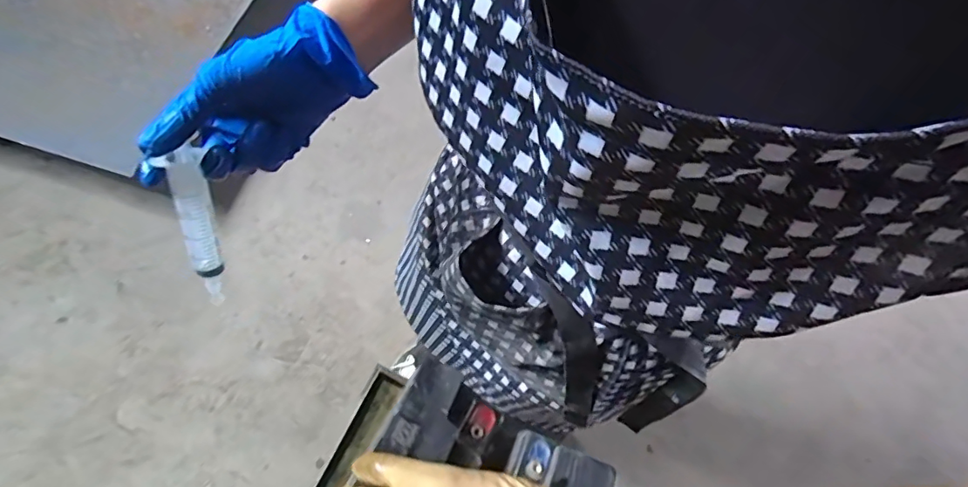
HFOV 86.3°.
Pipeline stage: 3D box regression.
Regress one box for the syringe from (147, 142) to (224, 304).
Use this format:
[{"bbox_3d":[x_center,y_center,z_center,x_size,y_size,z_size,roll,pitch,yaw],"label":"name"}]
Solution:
[{"bbox_3d":[-0.198,-0.006,0.359,0.017,0.121,0.016,11,36,2],"label":"syringe"}]

